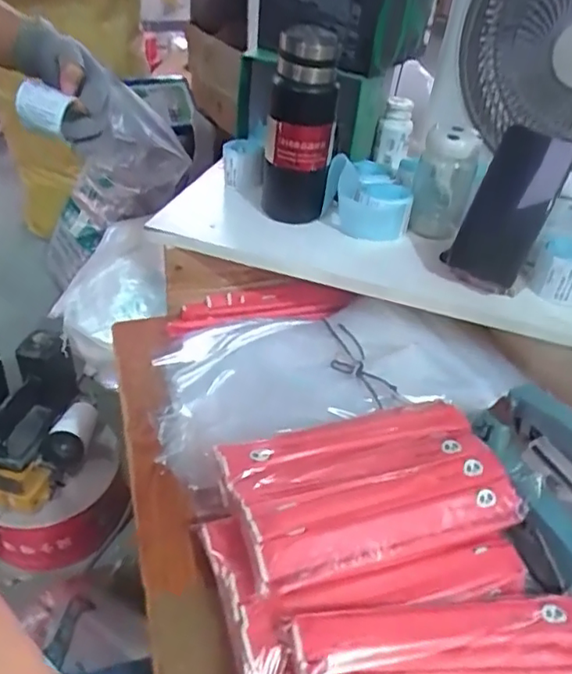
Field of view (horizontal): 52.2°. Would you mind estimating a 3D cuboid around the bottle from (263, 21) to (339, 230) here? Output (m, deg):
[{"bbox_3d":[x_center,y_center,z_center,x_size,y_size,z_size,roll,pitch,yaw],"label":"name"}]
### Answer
[{"bbox_3d":[0.018,-0.250,0.707,0.087,0.216,0.069,7,39,1],"label":"bottle"}]

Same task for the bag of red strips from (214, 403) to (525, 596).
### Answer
[{"bbox_3d":[0.072,0.129,0.520,0.235,0.031,0.146,-10,42,-19],"label":"bag of red strips"}]

